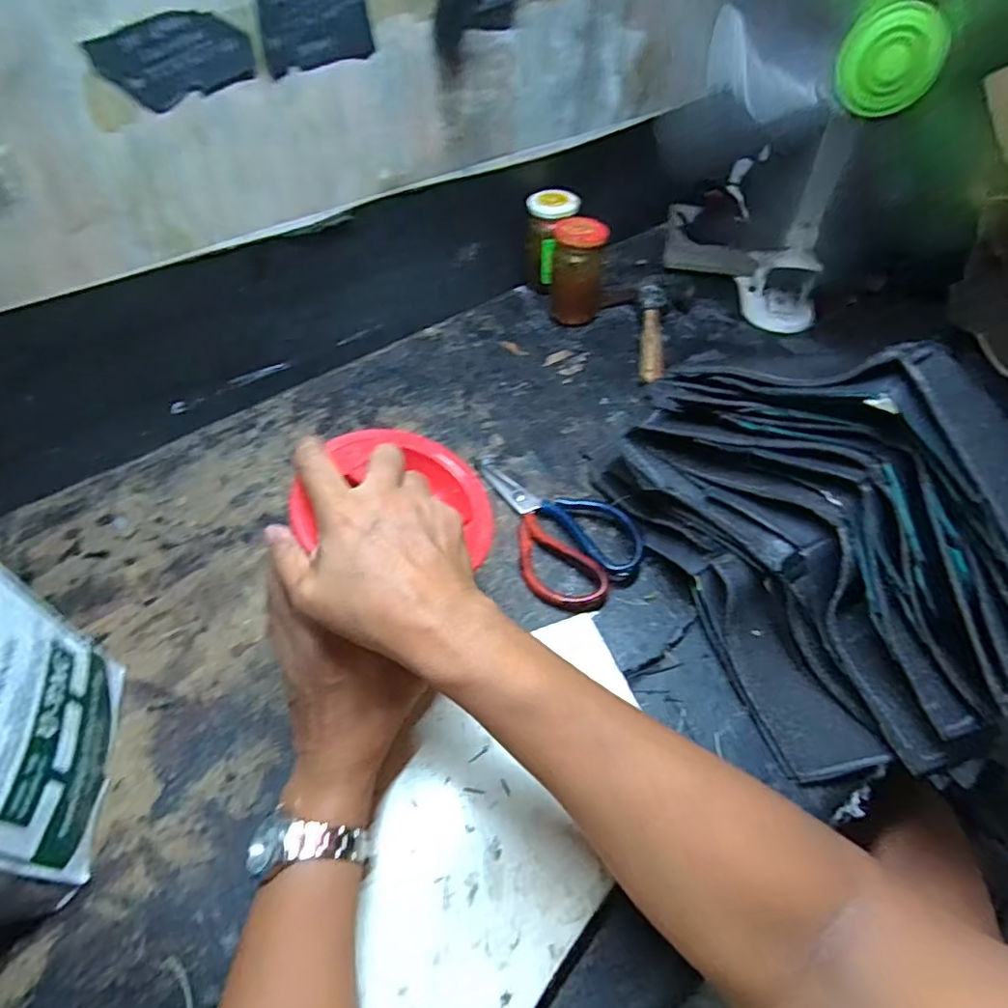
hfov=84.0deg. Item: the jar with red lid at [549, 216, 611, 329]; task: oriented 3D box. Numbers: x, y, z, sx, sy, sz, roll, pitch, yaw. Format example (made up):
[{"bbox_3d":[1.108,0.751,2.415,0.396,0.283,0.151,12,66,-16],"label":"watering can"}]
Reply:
[{"bbox_3d":[0.088,-0.275,0.673,0.061,0.112,0.056,-1,51,1],"label":"jar with red lid"}]

